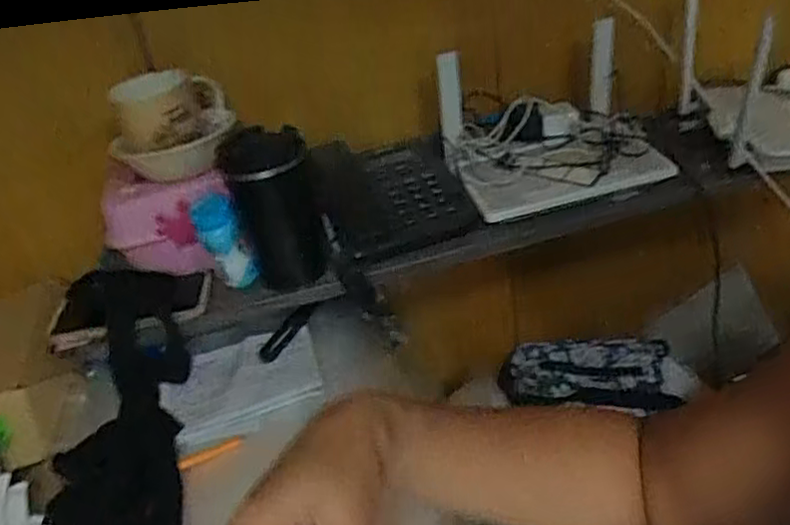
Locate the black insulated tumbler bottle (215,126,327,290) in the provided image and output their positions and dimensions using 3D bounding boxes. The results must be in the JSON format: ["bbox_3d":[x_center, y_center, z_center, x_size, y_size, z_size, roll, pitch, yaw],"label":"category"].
[{"bbox_3d":[-0.121,-0.057,0.659,0.082,0.160,0.080,-18,33,-13],"label":"black insulated tumbler bottle"}]

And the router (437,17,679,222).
[{"bbox_3d":[0.177,-0.166,0.731,0.236,0.127,0.171,-14,32,-6],"label":"router"}]

